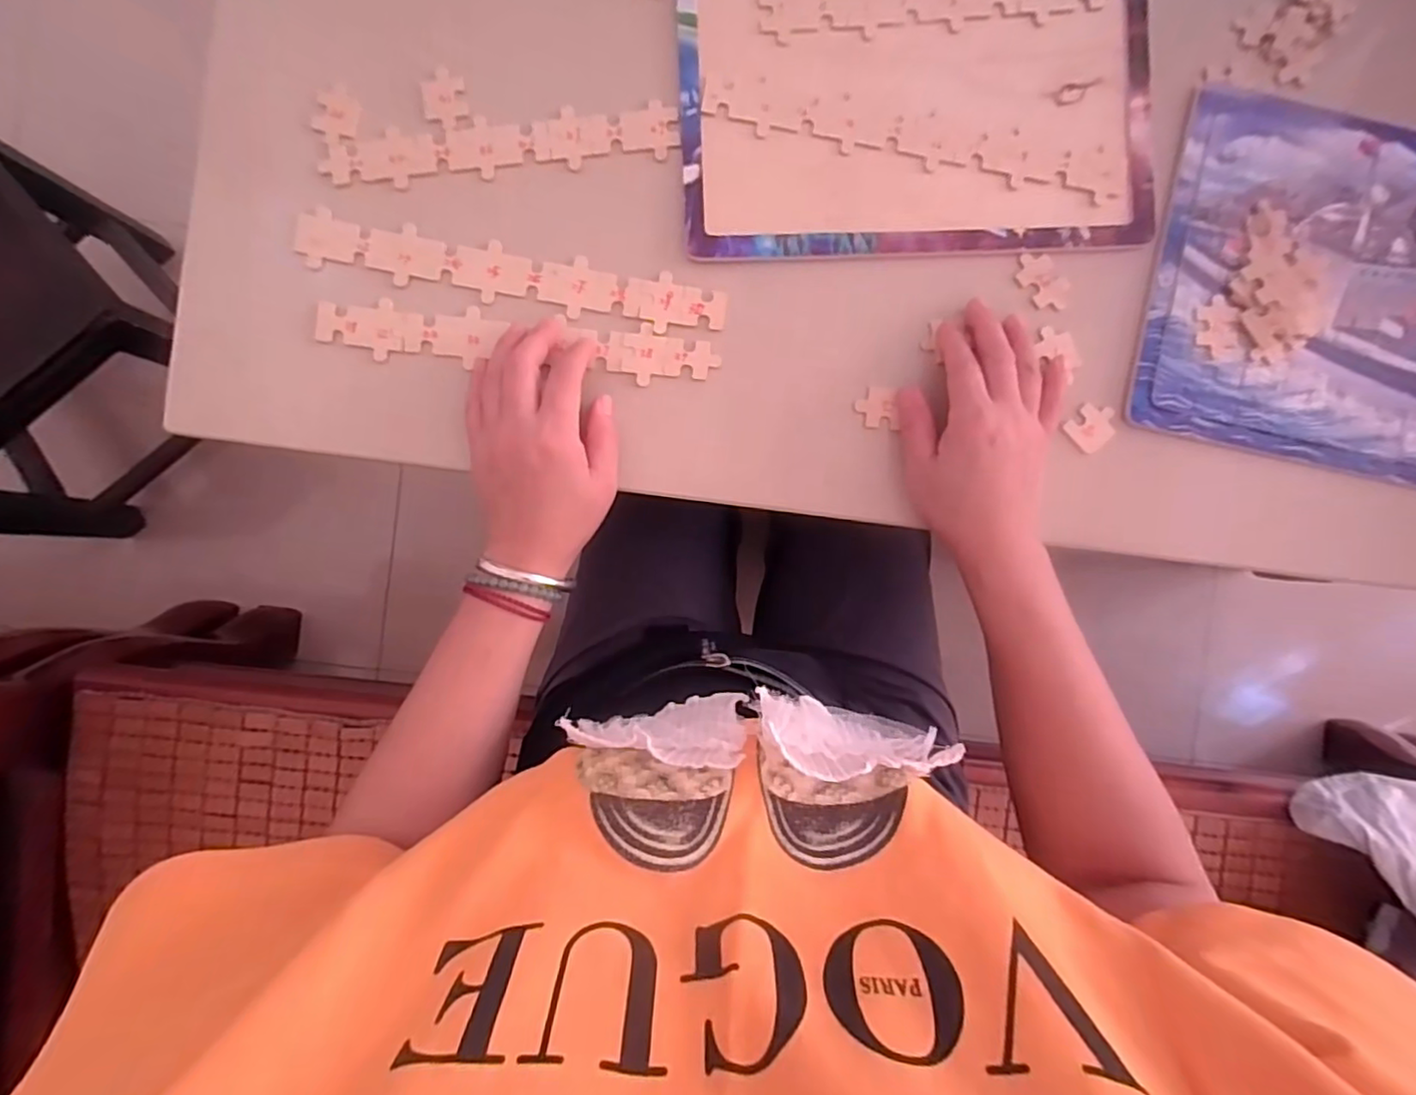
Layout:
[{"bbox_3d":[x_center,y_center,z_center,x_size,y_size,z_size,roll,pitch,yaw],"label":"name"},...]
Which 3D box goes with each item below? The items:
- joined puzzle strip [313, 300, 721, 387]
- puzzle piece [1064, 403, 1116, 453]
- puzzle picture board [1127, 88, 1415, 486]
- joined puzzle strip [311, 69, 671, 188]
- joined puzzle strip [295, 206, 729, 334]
[{"bbox_3d":[-0.119,-0.129,0.386,0.245,0.004,0.035,5,90,-1],"label":"joined puzzle strip"},{"bbox_3d":[0.245,-0.077,0.389,0.026,0.004,0.031,44,90,0],"label":"puzzle piece"},{"bbox_3d":[0.429,-0.155,0.381,0.289,0.012,0.215,12,90,0],"label":"puzzle picture board"},{"bbox_3d":[-0.130,-0.267,0.383,0.217,0.006,0.062,-6,90,-1],"label":"joined puzzle strip"},{"bbox_3d":[-0.123,-0.171,0.385,0.269,0.005,0.035,11,90,0],"label":"joined puzzle strip"}]

